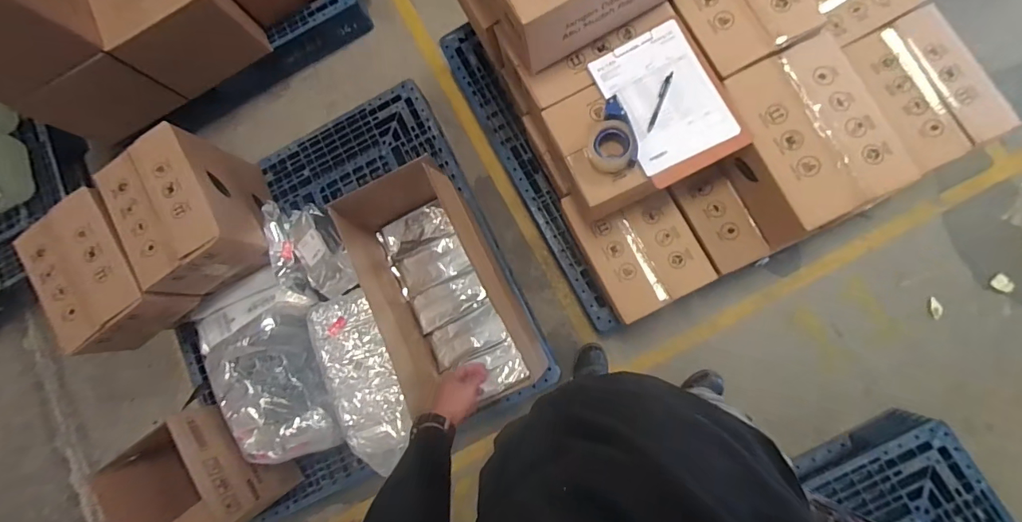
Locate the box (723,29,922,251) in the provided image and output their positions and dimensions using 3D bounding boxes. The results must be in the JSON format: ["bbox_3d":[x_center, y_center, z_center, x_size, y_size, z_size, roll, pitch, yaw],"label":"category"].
[{"bbox_3d":[0.642,-0.260,0.999,0.266,0.163,0.378,-30,82,1],"label":"box"}]

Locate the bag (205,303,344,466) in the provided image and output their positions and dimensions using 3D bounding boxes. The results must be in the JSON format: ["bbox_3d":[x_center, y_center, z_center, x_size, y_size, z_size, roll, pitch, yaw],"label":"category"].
[{"bbox_3d":[-0.620,0.341,1.227,0.271,0.226,0.386,-28,82,2],"label":"bag"}]

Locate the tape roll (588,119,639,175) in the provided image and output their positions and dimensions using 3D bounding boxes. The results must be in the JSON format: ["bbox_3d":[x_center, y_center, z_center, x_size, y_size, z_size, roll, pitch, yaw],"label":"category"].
[{"bbox_3d":[0.217,-0.252,0.959,0.094,0.062,0.113,-2,87,7],"label":"tape roll"}]

